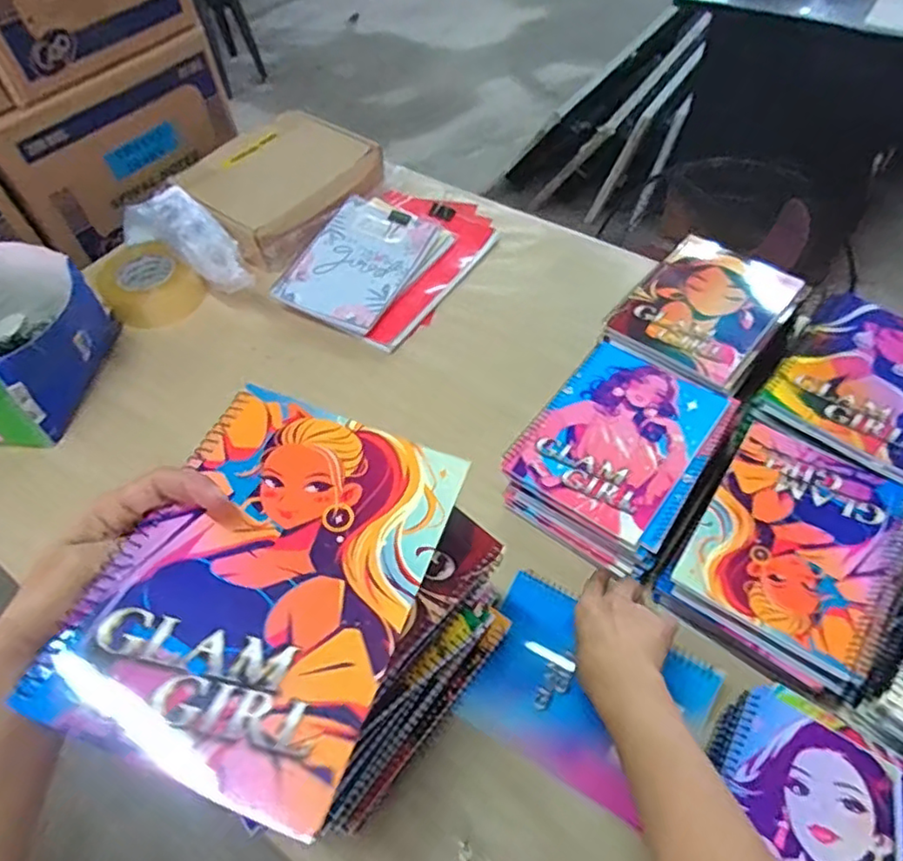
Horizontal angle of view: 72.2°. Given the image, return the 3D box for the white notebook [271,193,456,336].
[{"bbox_3d":[-0.126,-0.245,0.892,0.164,0.016,0.241,28,61,11],"label":"white notebook"}]

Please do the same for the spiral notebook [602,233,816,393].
[{"bbox_3d":[0.295,-0.147,0.711,0.154,0.018,0.205,34,63,25],"label":"spiral notebook"}]

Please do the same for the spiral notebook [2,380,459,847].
[{"bbox_3d":[-0.088,0.068,0.309,0.140,0.005,0.192,19,54,8],"label":"spiral notebook"}]

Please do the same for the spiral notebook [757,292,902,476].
[{"bbox_3d":[0.435,-0.059,0.641,0.154,0.011,0.204,37,64,27],"label":"spiral notebook"}]

